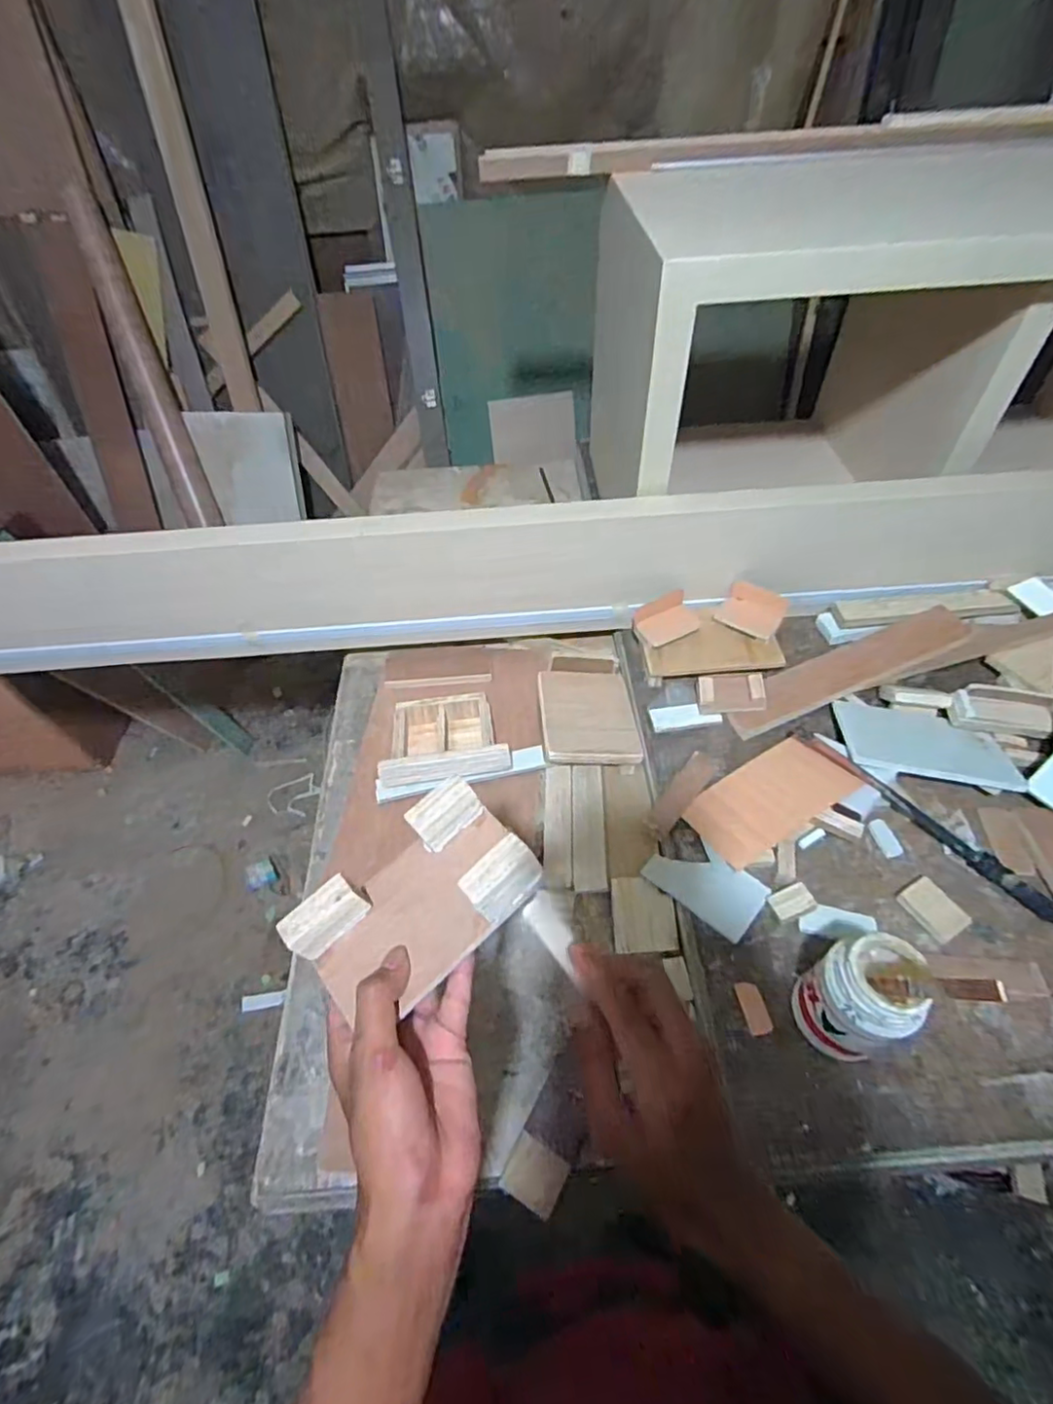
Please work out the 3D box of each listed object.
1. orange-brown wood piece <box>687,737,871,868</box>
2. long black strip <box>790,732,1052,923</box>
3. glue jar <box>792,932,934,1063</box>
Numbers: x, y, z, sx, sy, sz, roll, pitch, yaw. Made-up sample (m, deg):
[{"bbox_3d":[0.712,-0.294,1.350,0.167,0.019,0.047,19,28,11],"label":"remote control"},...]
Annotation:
[{"bbox_3d":[0.279,0.110,0.705,0.185,0.007,0.095,-29,54,-14],"label":"orange-brown wood piece"},{"bbox_3d":[0.443,0.135,0.673,0.325,0.022,0.028,37,61,28],"label":"long black strip"},{"bbox_3d":[0.282,0.257,0.526,0.066,0.134,0.076,7,52,8],"label":"glue jar"}]

